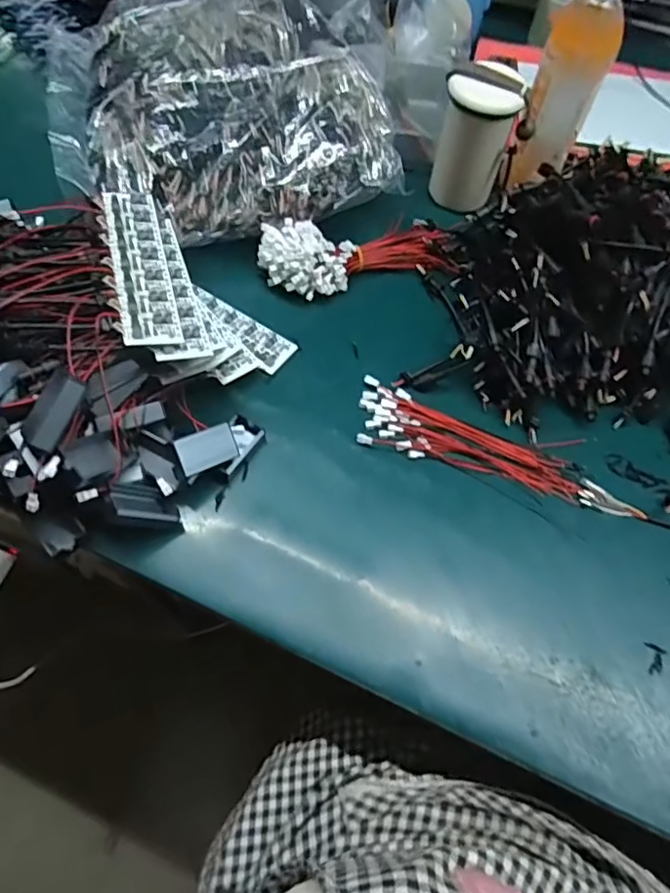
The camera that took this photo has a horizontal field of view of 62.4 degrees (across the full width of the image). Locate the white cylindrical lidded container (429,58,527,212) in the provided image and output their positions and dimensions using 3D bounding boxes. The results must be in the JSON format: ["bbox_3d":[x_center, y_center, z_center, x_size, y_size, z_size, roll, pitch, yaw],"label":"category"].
[{"bbox_3d":[0.145,-0.309,0.561,0.076,0.120,0.062,4,65,0],"label":"white cylindrical lidded container"}]

